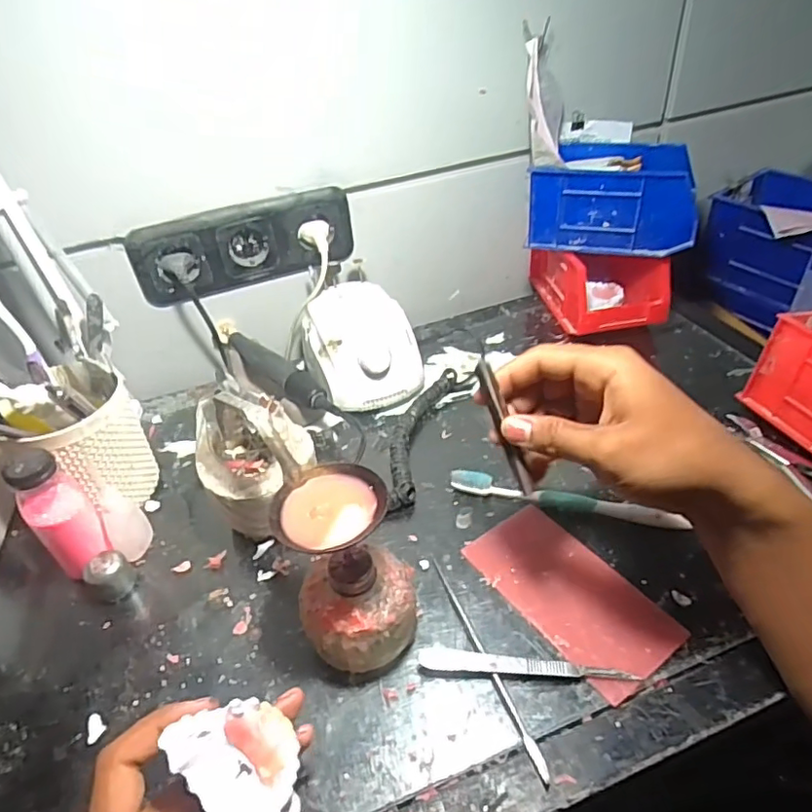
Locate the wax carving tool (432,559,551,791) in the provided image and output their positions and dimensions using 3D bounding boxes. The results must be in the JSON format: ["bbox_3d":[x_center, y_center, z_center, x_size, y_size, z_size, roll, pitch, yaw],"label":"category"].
[{"bbox_3d":[0.052,0.163,0.379,0.007,0.006,0.160,-17,42,-13],"label":"wax carving tool"}]

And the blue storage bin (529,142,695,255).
[{"bbox_3d":[0.222,-0.221,0.615,0.160,0.085,0.101,12,43,19],"label":"blue storage bin"}]

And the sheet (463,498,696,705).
[{"bbox_3d":[0.115,0.130,0.412,0.075,0.004,0.145,-28,44,-23],"label":"sheet"}]

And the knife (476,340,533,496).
[{"bbox_3d":[0.060,0.008,0.356,0.011,0.099,0.009,-24,9,-21],"label":"knife"}]

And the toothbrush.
[{"bbox_3d":[0.124,0.076,0.464,0.181,0.020,0.012,11,43,18],"label":"toothbrush"}]

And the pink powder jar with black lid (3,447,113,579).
[{"bbox_3d":[-0.247,0.082,0.420,0.039,0.116,0.040,-3,40,2],"label":"pink powder jar with black lid"}]

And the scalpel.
[{"bbox_3d":[0.077,0.166,0.370,0.134,0.007,0.015,0,41,6],"label":"scalpel"}]

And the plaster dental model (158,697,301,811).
[{"bbox_3d":[-0.074,0.165,0.264,0.045,0.026,0.062,-34,48,-30],"label":"plaster dental model"}]

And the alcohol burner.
[{"bbox_3d":[-0.030,0.127,0.373,0.074,0.072,0.066,-21,43,-18],"label":"alcohol burner"}]

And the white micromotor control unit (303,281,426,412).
[{"bbox_3d":[-0.050,-0.062,0.601,0.103,0.079,0.135,-17,42,-14],"label":"white micromotor control unit"}]

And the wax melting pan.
[{"bbox_3d":[-0.064,0.036,0.361,0.072,0.039,0.118,-24,44,-21],"label":"wax melting pan"}]

